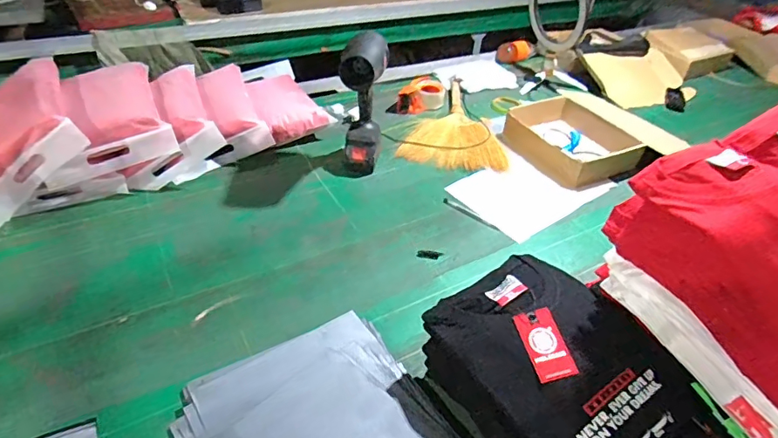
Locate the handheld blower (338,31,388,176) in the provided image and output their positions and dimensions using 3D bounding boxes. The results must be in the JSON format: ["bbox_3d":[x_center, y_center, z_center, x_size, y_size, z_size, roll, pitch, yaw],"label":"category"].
[{"bbox_3d":[-0.057,-0.237,1.054,0.087,0.297,0.105,10,40,5],"label":"handheld blower"}]

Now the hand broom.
[{"bbox_3d":[0.208,-0.249,1.309,0.263,0.047,0.412,15,41,12],"label":"hand broom"}]

